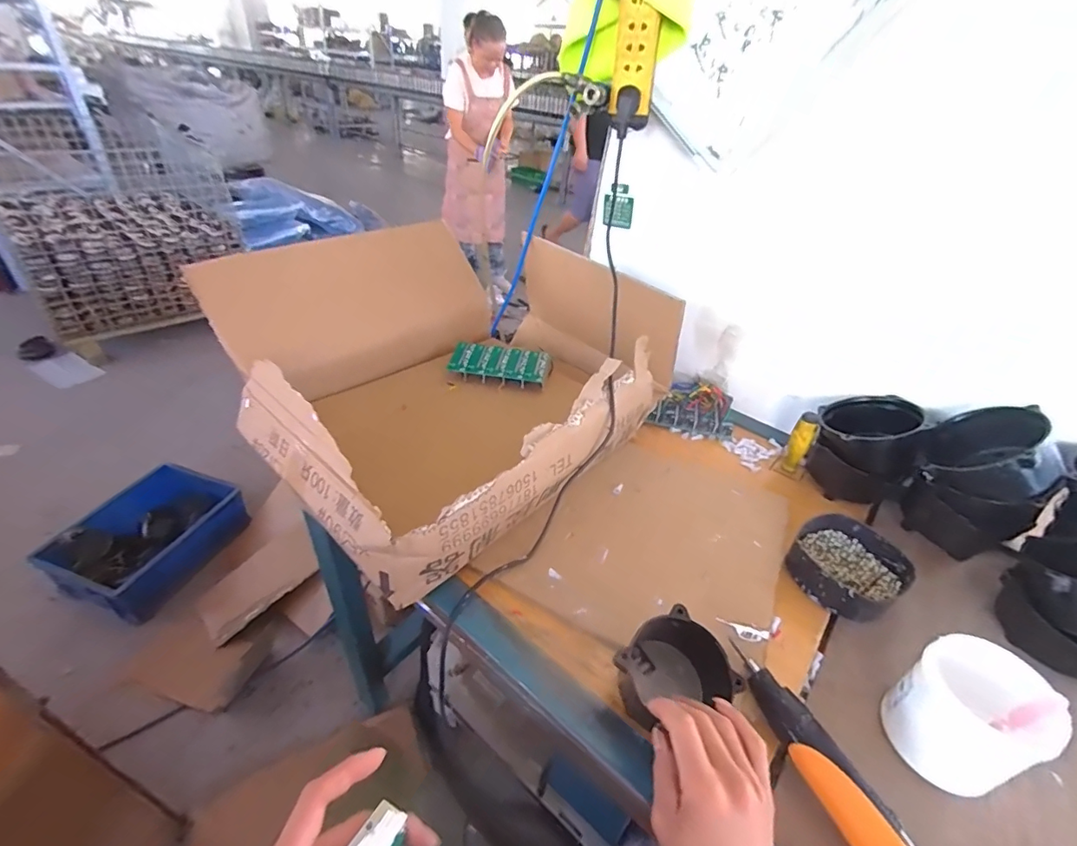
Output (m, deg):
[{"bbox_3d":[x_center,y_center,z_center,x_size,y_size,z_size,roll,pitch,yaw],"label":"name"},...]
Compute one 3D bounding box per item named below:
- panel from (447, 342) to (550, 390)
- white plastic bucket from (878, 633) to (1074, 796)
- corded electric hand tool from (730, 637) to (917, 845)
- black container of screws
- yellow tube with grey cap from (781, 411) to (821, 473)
[{"bbox_3d":[-0.066,-0.100,0.823,0.160,0.028,0.078,8,37,2],"label":"panel"},{"bbox_3d":[0.380,0.266,0.438,0.087,0.110,0.098,-11,40,-22],"label":"white plastic bucket"},{"bbox_3d":[0.251,0.308,0.412,0.042,0.046,0.254,-8,39,-18],"label":"corded electric hand tool"},{"bbox_3d":[0.378,0.179,0.599,0.124,0.050,0.119,-19,43,-30],"label":"black container of screws"},{"bbox_3d":[0.406,0.032,0.752,0.031,0.105,0.033,30,43,29],"label":"yellow tube with grey cap"}]

